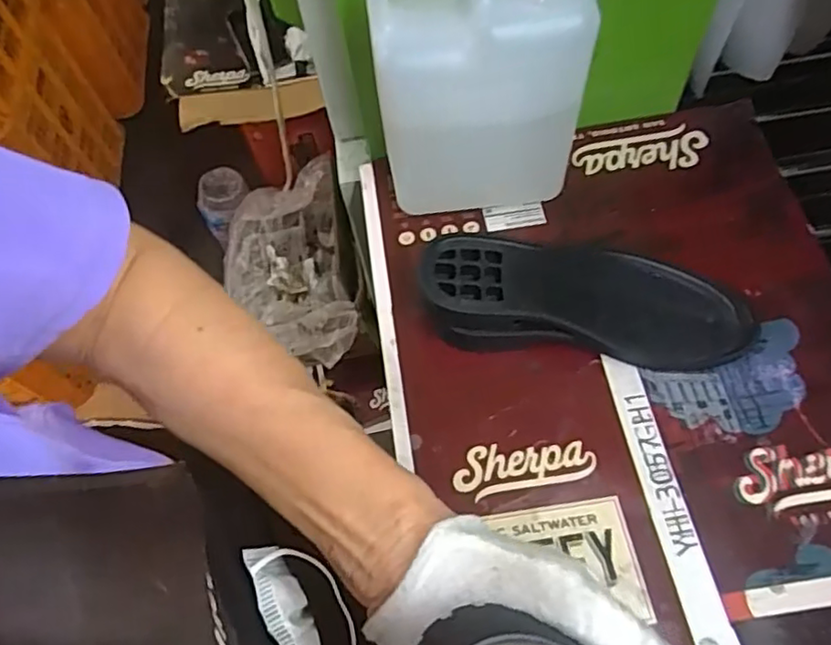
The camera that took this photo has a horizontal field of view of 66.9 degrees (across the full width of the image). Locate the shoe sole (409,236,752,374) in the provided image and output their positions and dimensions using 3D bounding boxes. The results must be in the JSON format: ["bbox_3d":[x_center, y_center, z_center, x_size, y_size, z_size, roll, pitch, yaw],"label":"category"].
[{"bbox_3d":[0.116,-0.015,0.421,0.221,0.054,0.076,1,61,5],"label":"shoe sole"}]

